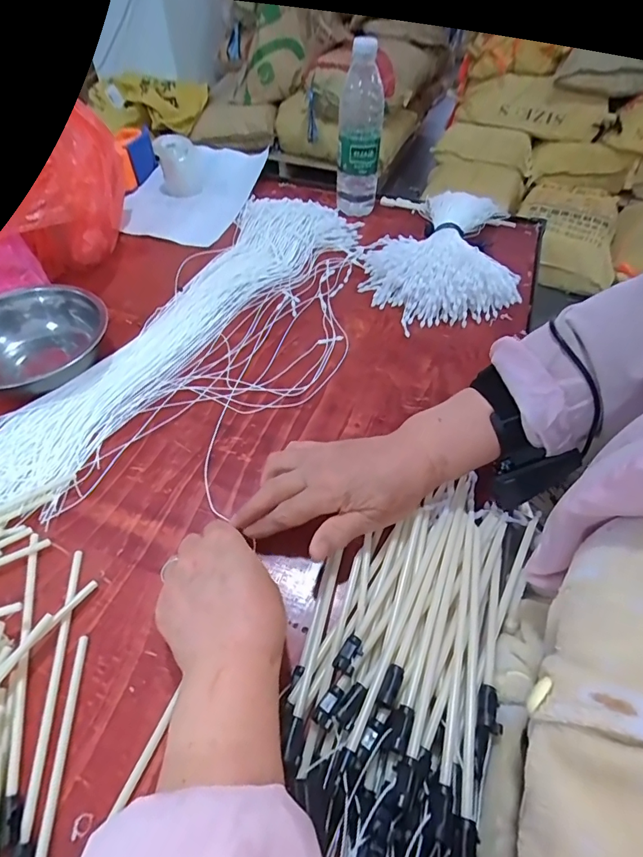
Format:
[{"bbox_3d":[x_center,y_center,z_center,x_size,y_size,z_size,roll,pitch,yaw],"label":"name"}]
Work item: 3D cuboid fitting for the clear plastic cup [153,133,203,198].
[{"bbox_3d":[-0.248,-0.446,0.771,0.070,0.079,0.056,-14,53,-11],"label":"clear plastic cup"}]

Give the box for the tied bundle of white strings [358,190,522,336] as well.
[{"bbox_3d":[0.168,-0.250,0.609,0.209,0.049,0.287,10,52,7],"label":"tied bundle of white strings"}]

